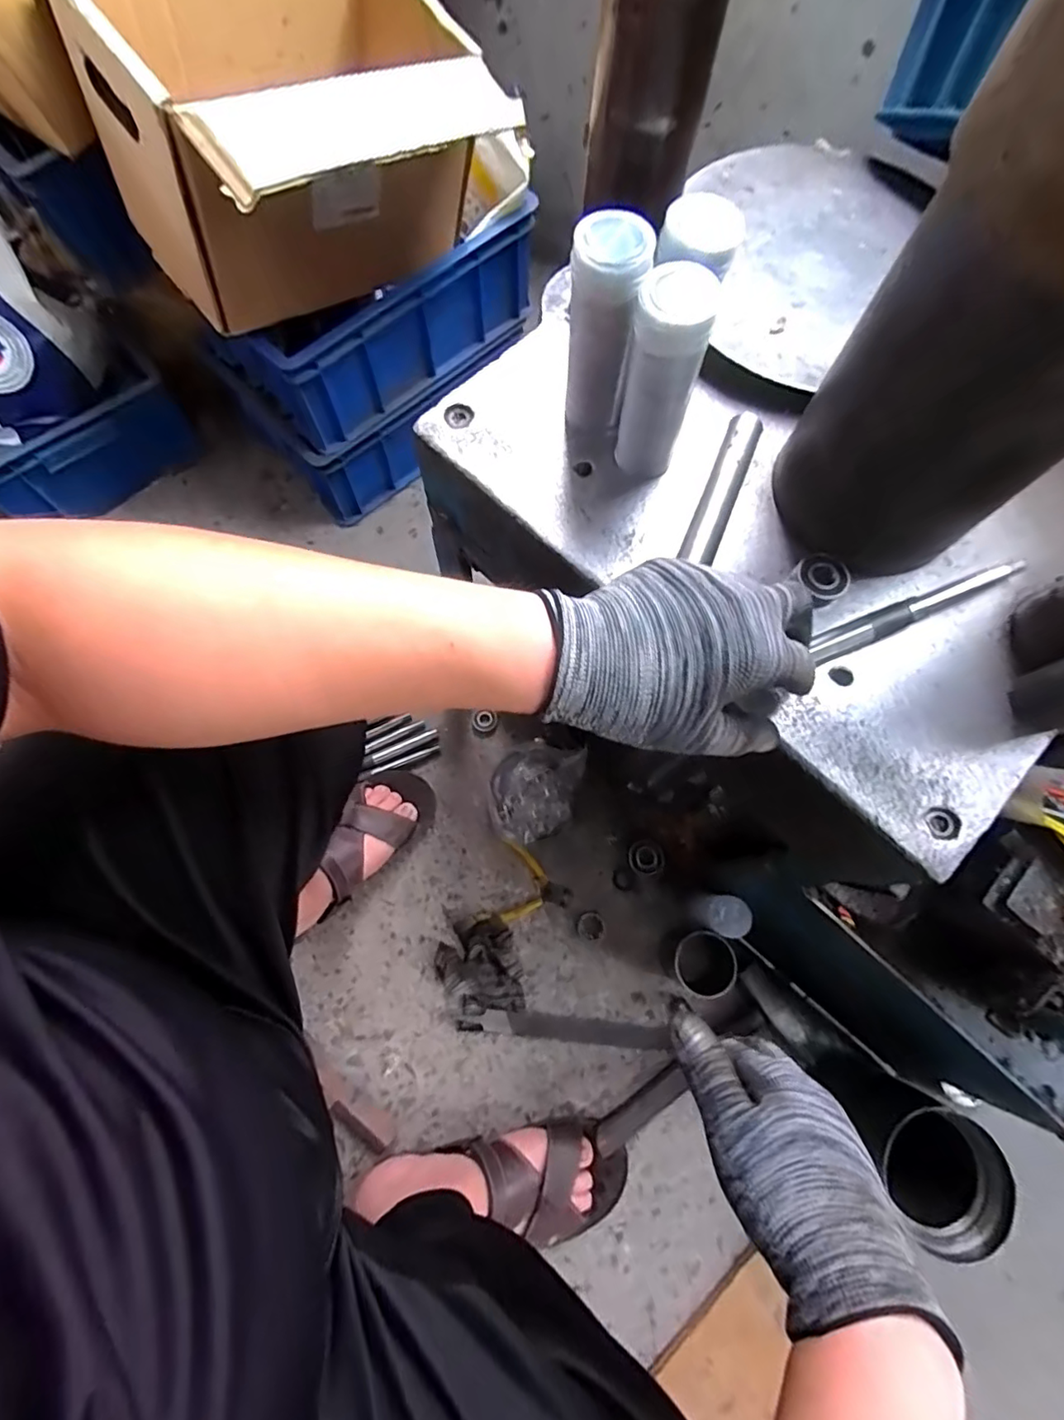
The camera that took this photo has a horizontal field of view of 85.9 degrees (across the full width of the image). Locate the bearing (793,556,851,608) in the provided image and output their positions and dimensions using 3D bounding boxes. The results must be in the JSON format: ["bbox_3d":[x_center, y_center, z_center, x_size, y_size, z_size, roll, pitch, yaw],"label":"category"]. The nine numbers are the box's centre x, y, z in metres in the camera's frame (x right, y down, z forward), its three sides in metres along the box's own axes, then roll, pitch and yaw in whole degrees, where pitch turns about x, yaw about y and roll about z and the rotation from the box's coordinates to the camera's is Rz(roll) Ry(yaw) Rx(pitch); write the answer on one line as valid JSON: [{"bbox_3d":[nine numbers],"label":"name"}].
[{"bbox_3d":[0.193,-0.087,0.382,0.032,0.013,0.033,1,73,-2],"label":"bearing"}]

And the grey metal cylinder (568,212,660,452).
[{"bbox_3d":[0.042,-0.238,0.366,0.044,0.124,0.044,3,73,-1],"label":"grey metal cylinder"}]

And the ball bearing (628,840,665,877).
[{"bbox_3d":[0.149,0.193,0.746,0.045,0.007,0.044,-5,73,16],"label":"ball bearing"}]

